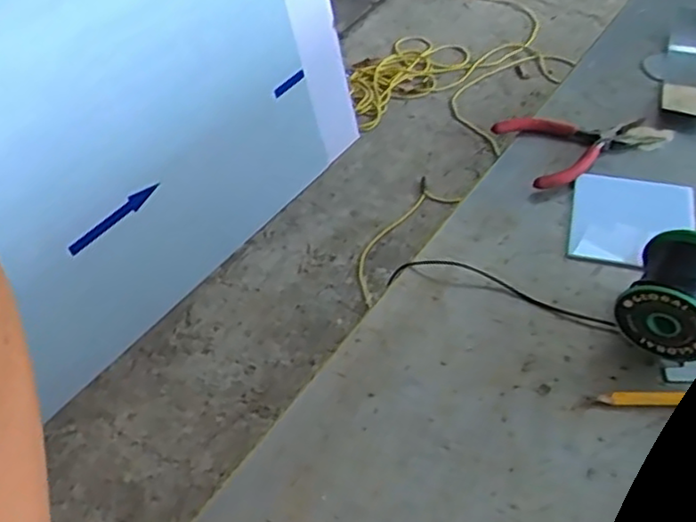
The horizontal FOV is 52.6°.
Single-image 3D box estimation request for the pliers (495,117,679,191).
[{"bbox_3d":[0.224,-0.123,0.687,0.159,0.029,0.093,-24,49,-16],"label":"pliers"}]

